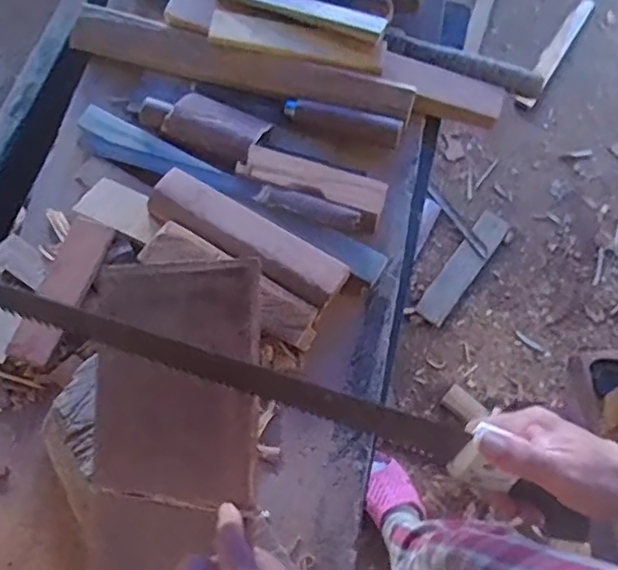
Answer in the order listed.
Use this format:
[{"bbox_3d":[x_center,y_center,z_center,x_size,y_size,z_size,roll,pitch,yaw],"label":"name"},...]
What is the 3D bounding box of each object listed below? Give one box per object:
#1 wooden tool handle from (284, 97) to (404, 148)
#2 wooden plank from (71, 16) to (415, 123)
[{"bbox_3d":[0.040,-0.189,0.717,0.132,0.018,0.029,17,64,7],"label":"wooden tool handle"},{"bbox_3d":[-0.086,-0.259,0.739,0.413,0.019,0.055,14,63,6],"label":"wooden plank"}]

